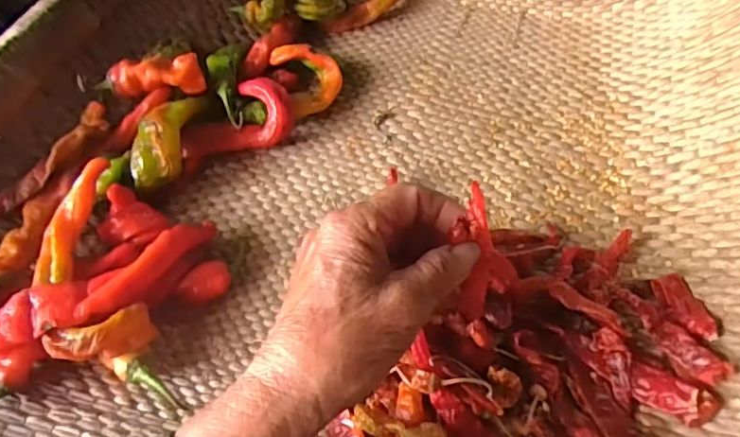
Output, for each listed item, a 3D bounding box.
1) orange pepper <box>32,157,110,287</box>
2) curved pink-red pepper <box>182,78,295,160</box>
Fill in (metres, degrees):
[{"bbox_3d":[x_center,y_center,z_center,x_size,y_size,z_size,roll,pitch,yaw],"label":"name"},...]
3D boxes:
[{"bbox_3d":[-0.194,0.002,0.371,0.028,0.025,0.085,13,75,13],"label":"orange pepper"},{"bbox_3d":[-0.109,-0.081,0.469,0.093,0.040,0.050,-17,55,-8],"label":"curved pink-red pepper"}]

